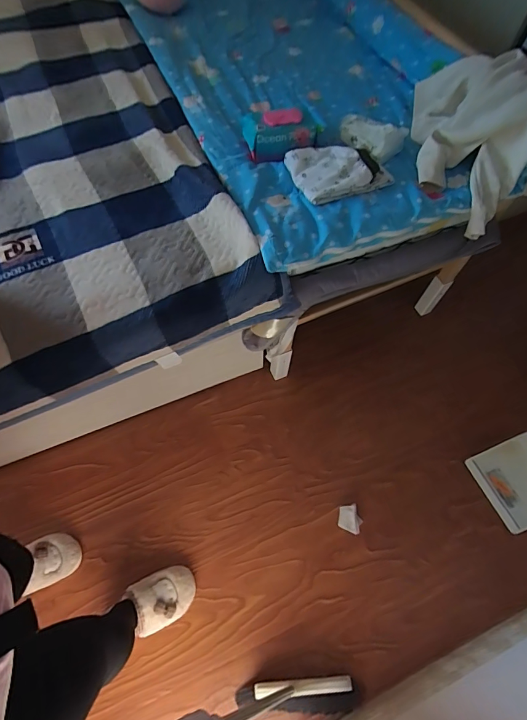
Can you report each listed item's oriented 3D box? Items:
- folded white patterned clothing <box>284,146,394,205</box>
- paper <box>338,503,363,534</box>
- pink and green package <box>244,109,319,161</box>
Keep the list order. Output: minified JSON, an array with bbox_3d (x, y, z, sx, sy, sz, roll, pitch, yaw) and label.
[{"bbox_3d":[0.185,-0.467,0.938,0.225,0.041,0.170,-17,64,-9],"label":"folded white patterned clothing"},{"bbox_3d":[0.266,0.483,1.186,0.074,0.030,0.078,21,64,10],"label":"paper"},{"bbox_3d":[0.039,-0.579,0.980,0.177,0.071,0.113,-7,63,-4],"label":"pink and green package"}]

